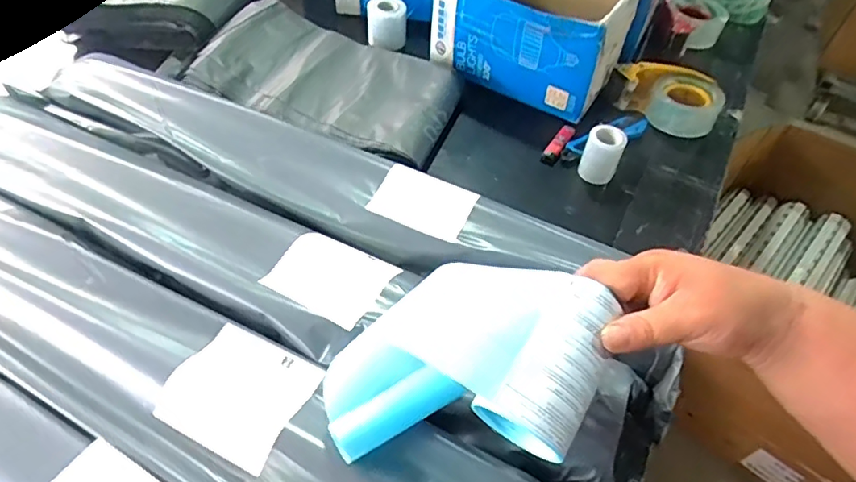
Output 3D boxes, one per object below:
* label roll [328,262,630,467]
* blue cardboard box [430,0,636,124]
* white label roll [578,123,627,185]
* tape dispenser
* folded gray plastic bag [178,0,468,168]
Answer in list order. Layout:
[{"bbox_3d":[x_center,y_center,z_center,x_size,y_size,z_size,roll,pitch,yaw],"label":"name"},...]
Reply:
[{"bbox_3d":[0.021,0.078,0.373,0.171,0.111,0.123,9,51,3],"label":"label roll"},{"bbox_3d":[0.168,-0.351,0.870,0.283,0.142,0.213,25,54,15],"label":"blue cardboard box"},{"bbox_3d":[0.240,-0.118,0.755,0.052,0.071,0.044,22,53,13],"label":"white label roll"},{"bbox_3d":[0.370,-0.223,0.844,0.156,0.072,0.087,25,54,15],"label":"tape dispenser"},{"bbox_3d":[-0.151,-0.258,0.836,0.394,0.036,0.257,18,52,10],"label":"folded gray plastic bag"}]

